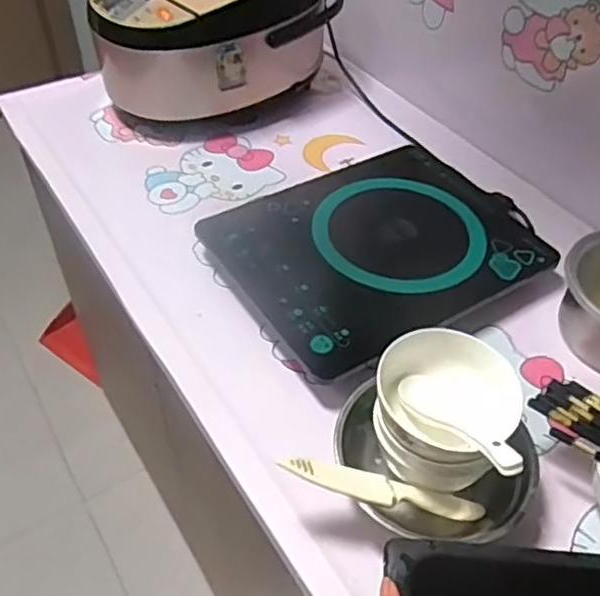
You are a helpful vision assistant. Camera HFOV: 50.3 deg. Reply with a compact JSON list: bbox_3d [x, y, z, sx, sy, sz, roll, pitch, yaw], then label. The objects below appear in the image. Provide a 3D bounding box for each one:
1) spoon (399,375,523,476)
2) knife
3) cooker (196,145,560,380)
[{"bbox_3d":[0.127,0.100,0.508,0.035,0.031,0.129,-18,24,-18],"label":"spoon"},{"bbox_3d":[0.071,0.159,0.525,0.182,0.010,0.028,18,46,-13],"label":"knife"},{"bbox_3d":[0.102,-0.063,0.765,0.358,0.049,0.272,-24,53,-23],"label":"cooker"}]

